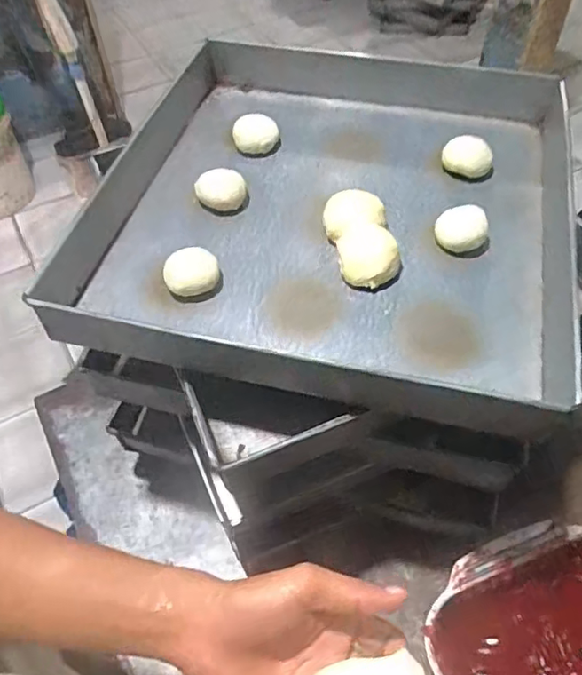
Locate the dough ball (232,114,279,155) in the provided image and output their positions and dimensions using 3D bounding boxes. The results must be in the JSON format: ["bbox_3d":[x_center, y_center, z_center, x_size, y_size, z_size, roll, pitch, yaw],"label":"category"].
[{"bbox_3d":[-0.042,-0.242,0.680,0.052,0.031,0.043,-5,53,-2],"label":"dough ball"}]

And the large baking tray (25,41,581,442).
[{"bbox_3d":[0.051,-0.156,0.606,0.452,0.062,0.495,11,54,10],"label":"large baking tray"}]

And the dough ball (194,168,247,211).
[{"bbox_3d":[-0.075,-0.161,0.620,0.049,0.025,0.044,12,54,10],"label":"dough ball"}]

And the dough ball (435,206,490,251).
[{"bbox_3d":[0.172,-0.113,0.575,0.046,0.030,0.046,7,53,7],"label":"dough ball"}]

